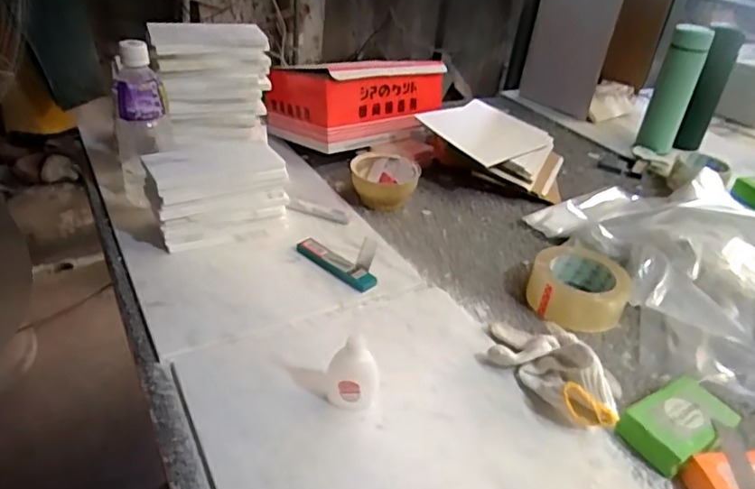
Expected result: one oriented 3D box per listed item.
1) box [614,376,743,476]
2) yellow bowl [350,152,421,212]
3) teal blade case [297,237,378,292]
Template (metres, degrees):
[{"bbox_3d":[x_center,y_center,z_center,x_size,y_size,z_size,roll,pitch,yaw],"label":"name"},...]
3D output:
[{"bbox_3d":[0.270,0.160,0.511,0.092,0.028,0.058,-14,39,-30],"label":"box"},{"bbox_3d":[0.010,-0.093,0.829,0.094,0.053,0.090,11,33,5],"label":"yellow bowl"},{"bbox_3d":[-0.048,0.023,0.665,0.112,0.011,0.028,31,40,32],"label":"teal blade case"}]

